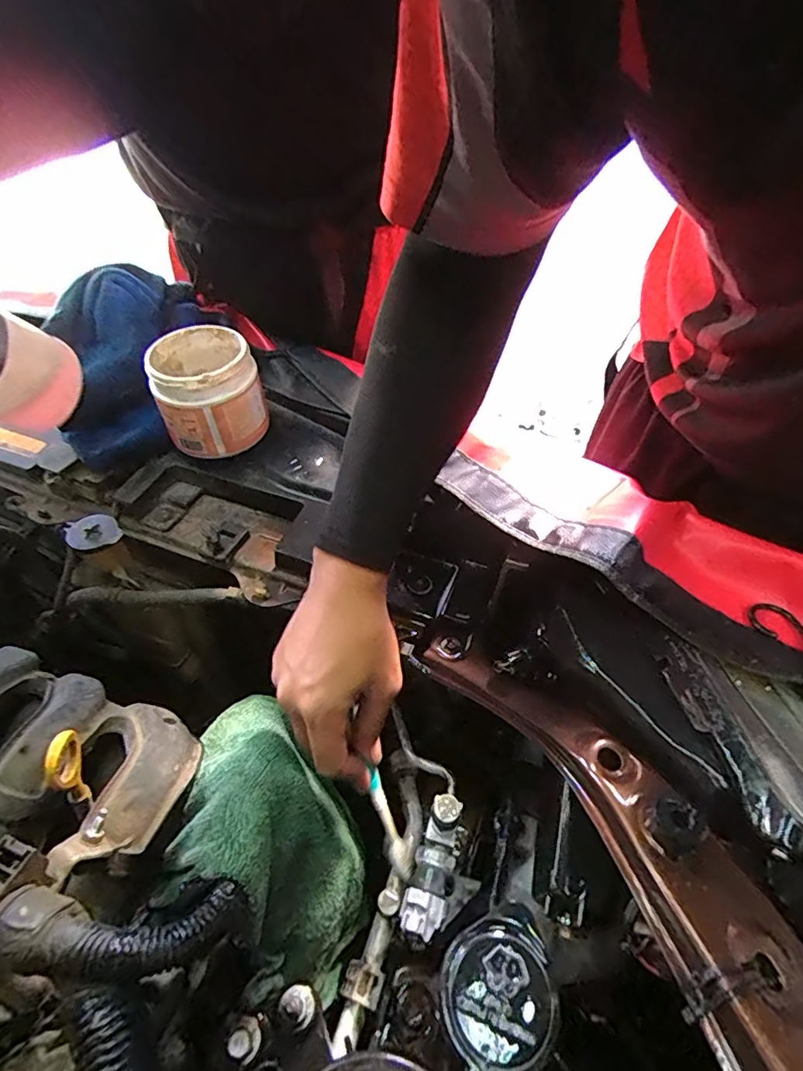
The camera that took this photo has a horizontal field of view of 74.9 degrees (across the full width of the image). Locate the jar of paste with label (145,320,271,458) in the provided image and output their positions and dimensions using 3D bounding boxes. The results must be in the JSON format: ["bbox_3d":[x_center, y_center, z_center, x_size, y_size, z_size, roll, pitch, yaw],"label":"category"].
[{"bbox_3d":[-0.189,-0.137,0.520,0.094,0.100,0.106,-17,50,-16],"label":"jar of paste with label"}]

